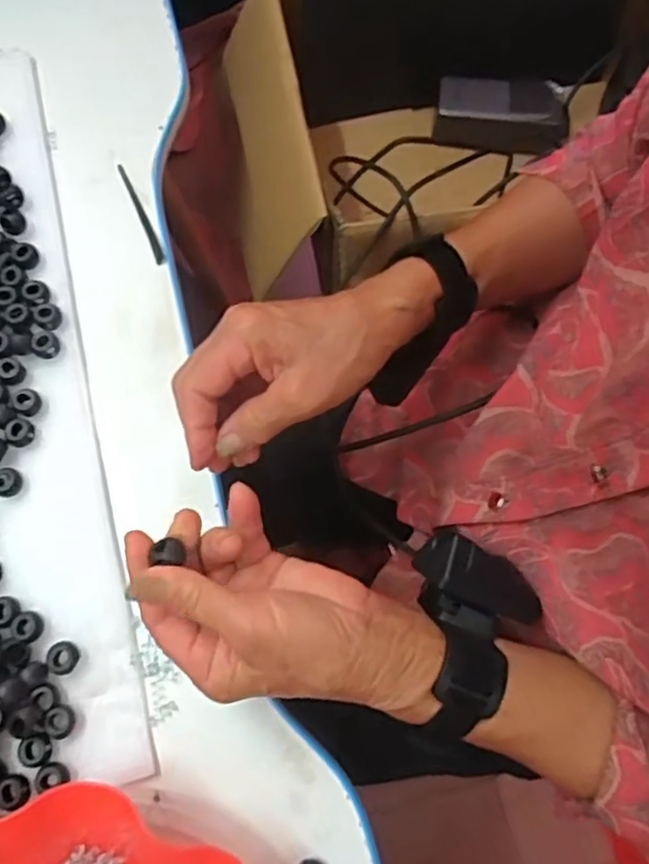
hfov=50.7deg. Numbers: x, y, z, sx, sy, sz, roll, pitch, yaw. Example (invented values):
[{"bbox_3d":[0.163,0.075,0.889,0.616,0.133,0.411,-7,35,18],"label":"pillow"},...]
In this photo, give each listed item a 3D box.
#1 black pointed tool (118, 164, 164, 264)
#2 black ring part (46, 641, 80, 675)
[{"bbox_3d":[-0.131,-0.156,0.493,0.006,0.011,0.085,-23,74,-8],"label":"black pointed tool"},{"bbox_3d":[-0.147,0.127,0.384,0.016,0.009,0.016,0,72,-1],"label":"black ring part"}]

